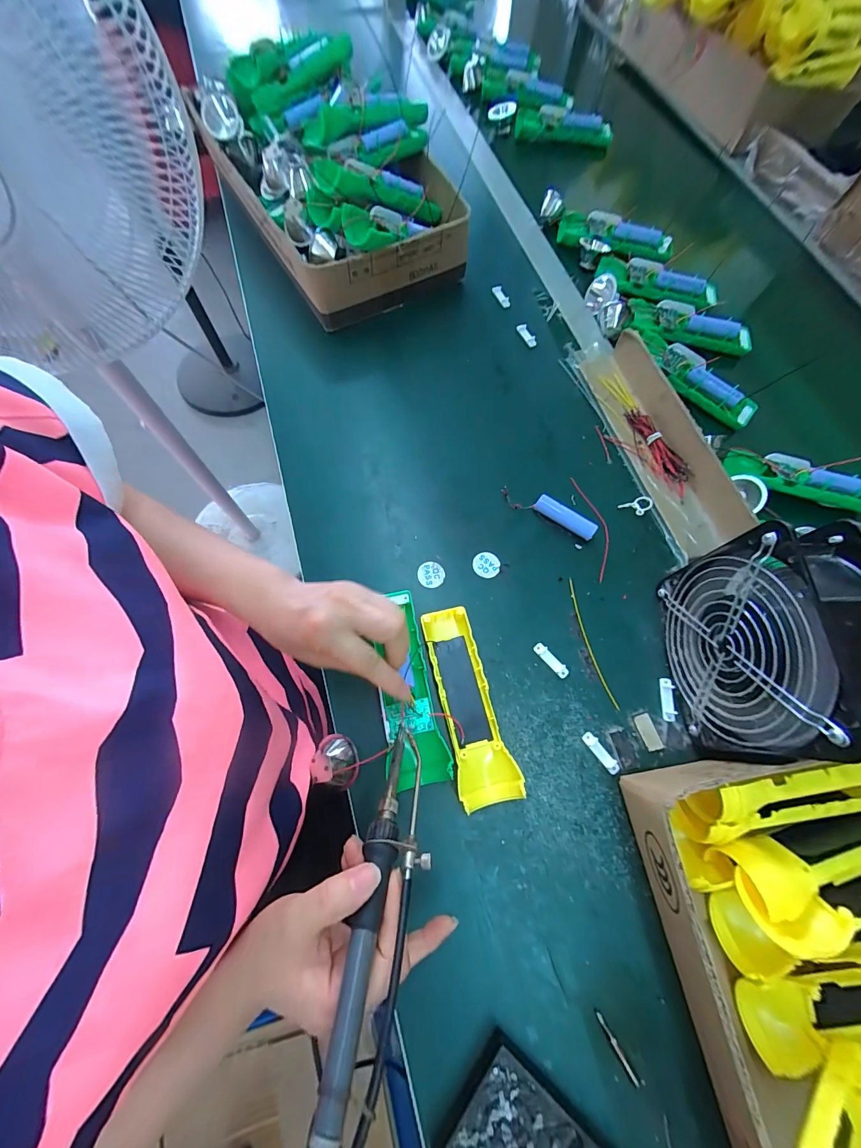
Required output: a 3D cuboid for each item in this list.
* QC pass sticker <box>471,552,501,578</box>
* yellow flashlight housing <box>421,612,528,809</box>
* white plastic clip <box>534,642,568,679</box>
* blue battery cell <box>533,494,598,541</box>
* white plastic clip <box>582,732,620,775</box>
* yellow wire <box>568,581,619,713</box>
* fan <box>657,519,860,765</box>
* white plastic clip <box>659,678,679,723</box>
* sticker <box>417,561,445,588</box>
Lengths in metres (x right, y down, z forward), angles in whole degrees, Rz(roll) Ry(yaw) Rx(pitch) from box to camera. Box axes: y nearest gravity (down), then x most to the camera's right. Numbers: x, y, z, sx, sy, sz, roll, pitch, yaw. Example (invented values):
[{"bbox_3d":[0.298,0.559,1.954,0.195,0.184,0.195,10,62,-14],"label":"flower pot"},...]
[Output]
[{"bbox_3d":[0.057,-0.009,0.400,0.028,0.004,0.026,-10,80,-6],"label":"QC pass sticker"},{"bbox_3d":[0.032,0.111,0.342,0.048,0.023,0.163,-12,71,-7],"label":"yellow flashlight housing"},{"bbox_3d":[0.113,0.081,0.366,0.011,0.004,0.038,-41,77,-15],"label":"white plastic clip"},{"bbox_3d":[0.140,-0.058,0.408,0.066,0.020,0.016,33,72,9],"label":"blue battery cell"},{"bbox_3d":[0.147,0.155,0.338,0.011,0.005,0.037,-35,75,-14],"label":"white plastic clip"},{"bbox_3d":[0.152,0.064,0.374,0.008,0.004,0.127,-12,71,-7],"label":"yellow wire"},{"bbox_3d":[0.255,0.058,0.300,0.060,0.156,0.153,1,70,-2],"label":"fan"},{"bbox_3d":[0.216,0.114,0.355,0.012,0.005,0.037,8,70,0],"label":"white plastic clip"},{"bbox_3d":[0.001,0.000,0.393,0.026,0.004,0.027,4,70,-1],"label":"sticker"}]

